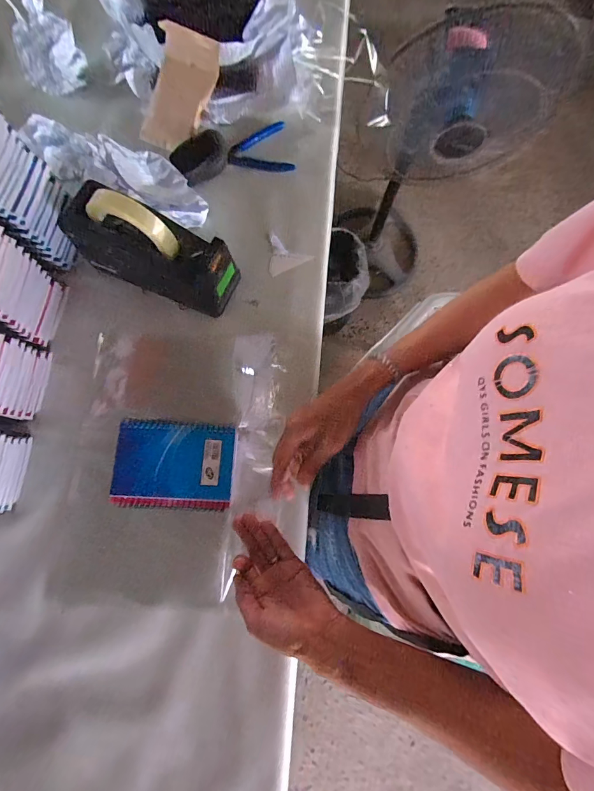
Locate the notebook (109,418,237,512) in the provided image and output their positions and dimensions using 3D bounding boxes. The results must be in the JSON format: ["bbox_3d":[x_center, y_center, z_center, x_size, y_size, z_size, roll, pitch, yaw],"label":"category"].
[{"bbox_3d":[-0.137,0.077,0.413,0.129,0.013,0.095,4,76,0],"label":"notebook"}]

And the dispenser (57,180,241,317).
[{"bbox_3d":[-0.183,-0.189,0.466,0.202,0.128,0.073,17,77,2],"label":"dispenser"}]

